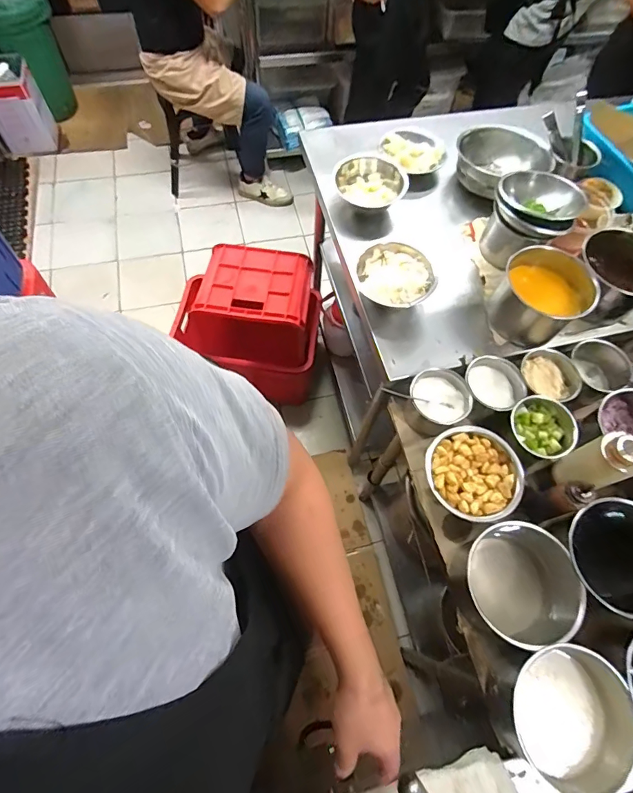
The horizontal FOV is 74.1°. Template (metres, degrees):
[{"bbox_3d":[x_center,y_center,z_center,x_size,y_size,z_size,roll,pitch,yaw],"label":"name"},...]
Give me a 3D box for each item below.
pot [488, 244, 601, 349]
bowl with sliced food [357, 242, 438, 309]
[{"bbox_3d":[0.446,-0.194,0.836,0.159,0.135,0.149,1,64,-3],"label":"pot"},{"bbox_3d":[0.162,-0.239,0.874,0.143,0.059,0.156,-3,64,-4],"label":"bowl with sliced food"}]

